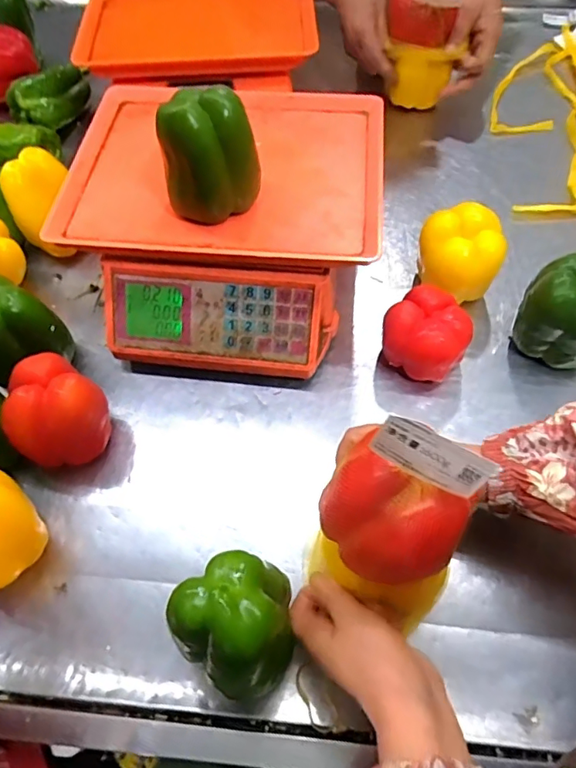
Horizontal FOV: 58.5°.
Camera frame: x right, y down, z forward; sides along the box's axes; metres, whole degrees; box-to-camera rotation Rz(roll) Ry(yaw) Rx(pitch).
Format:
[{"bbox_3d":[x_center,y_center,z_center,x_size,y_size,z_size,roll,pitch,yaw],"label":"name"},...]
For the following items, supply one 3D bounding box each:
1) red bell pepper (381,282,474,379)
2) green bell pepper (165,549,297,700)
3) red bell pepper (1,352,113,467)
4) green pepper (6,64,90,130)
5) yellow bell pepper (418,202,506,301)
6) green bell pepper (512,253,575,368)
[{"bbox_3d":[0.132,-0.044,0.504,0.079,0.069,0.070,26,64,15],"label":"red bell pepper"},{"bbox_3d":[-0.030,0.155,0.340,0.076,0.081,0.076,0,60,0],"label":"green bell pepper"},{"bbox_3d":[-0.201,0.032,0.454,0.073,0.087,0.078,0,60,0],"label":"red bell pepper"},{"bbox_3d":[-0.328,-0.398,0.706,0.055,0.051,0.113,14,62,9],"label":"green pepper"},{"bbox_3d":[0.179,-0.132,0.544,0.085,0.085,0.076,19,62,11],"label":"yellow bell pepper"},{"bbox_3d":[0.270,-0.067,0.498,0.085,0.101,0.069,33,66,18],"label":"green bell pepper"}]

